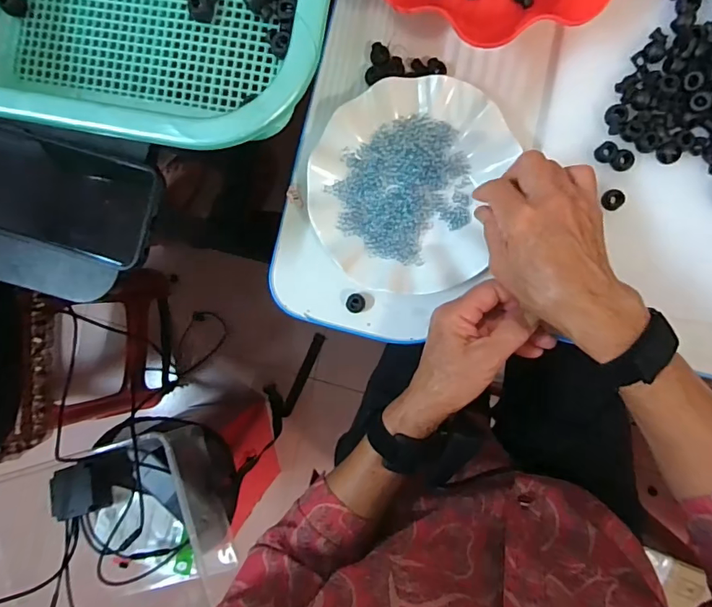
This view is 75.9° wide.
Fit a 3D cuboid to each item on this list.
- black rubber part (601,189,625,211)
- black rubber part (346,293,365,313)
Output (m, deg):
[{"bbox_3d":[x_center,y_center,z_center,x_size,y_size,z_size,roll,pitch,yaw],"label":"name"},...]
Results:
[{"bbox_3d":[0.219,-0.088,0.390,0.016,0.012,0.017,0,92,5],"label":"black rubber part"},{"bbox_3d":[0.000,0.000,0.423,0.017,0.009,0.018,0,92,5],"label":"black rubber part"}]

